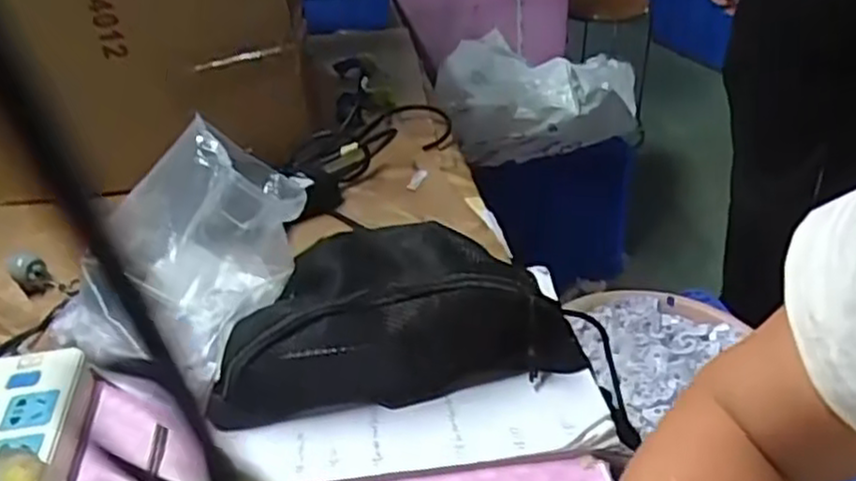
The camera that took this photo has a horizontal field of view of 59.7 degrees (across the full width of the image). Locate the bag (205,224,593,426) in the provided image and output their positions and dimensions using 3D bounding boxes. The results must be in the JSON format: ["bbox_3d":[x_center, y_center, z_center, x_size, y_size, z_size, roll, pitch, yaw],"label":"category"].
[{"bbox_3d":[-0.029,0.055,0.585,0.266,0.076,0.124,-8,35,-5],"label":"bag"}]

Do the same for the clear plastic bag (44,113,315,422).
[{"bbox_3d":[-0.197,0.003,0.632,0.171,0.144,0.219,17,40,28],"label":"clear plastic bag"}]

